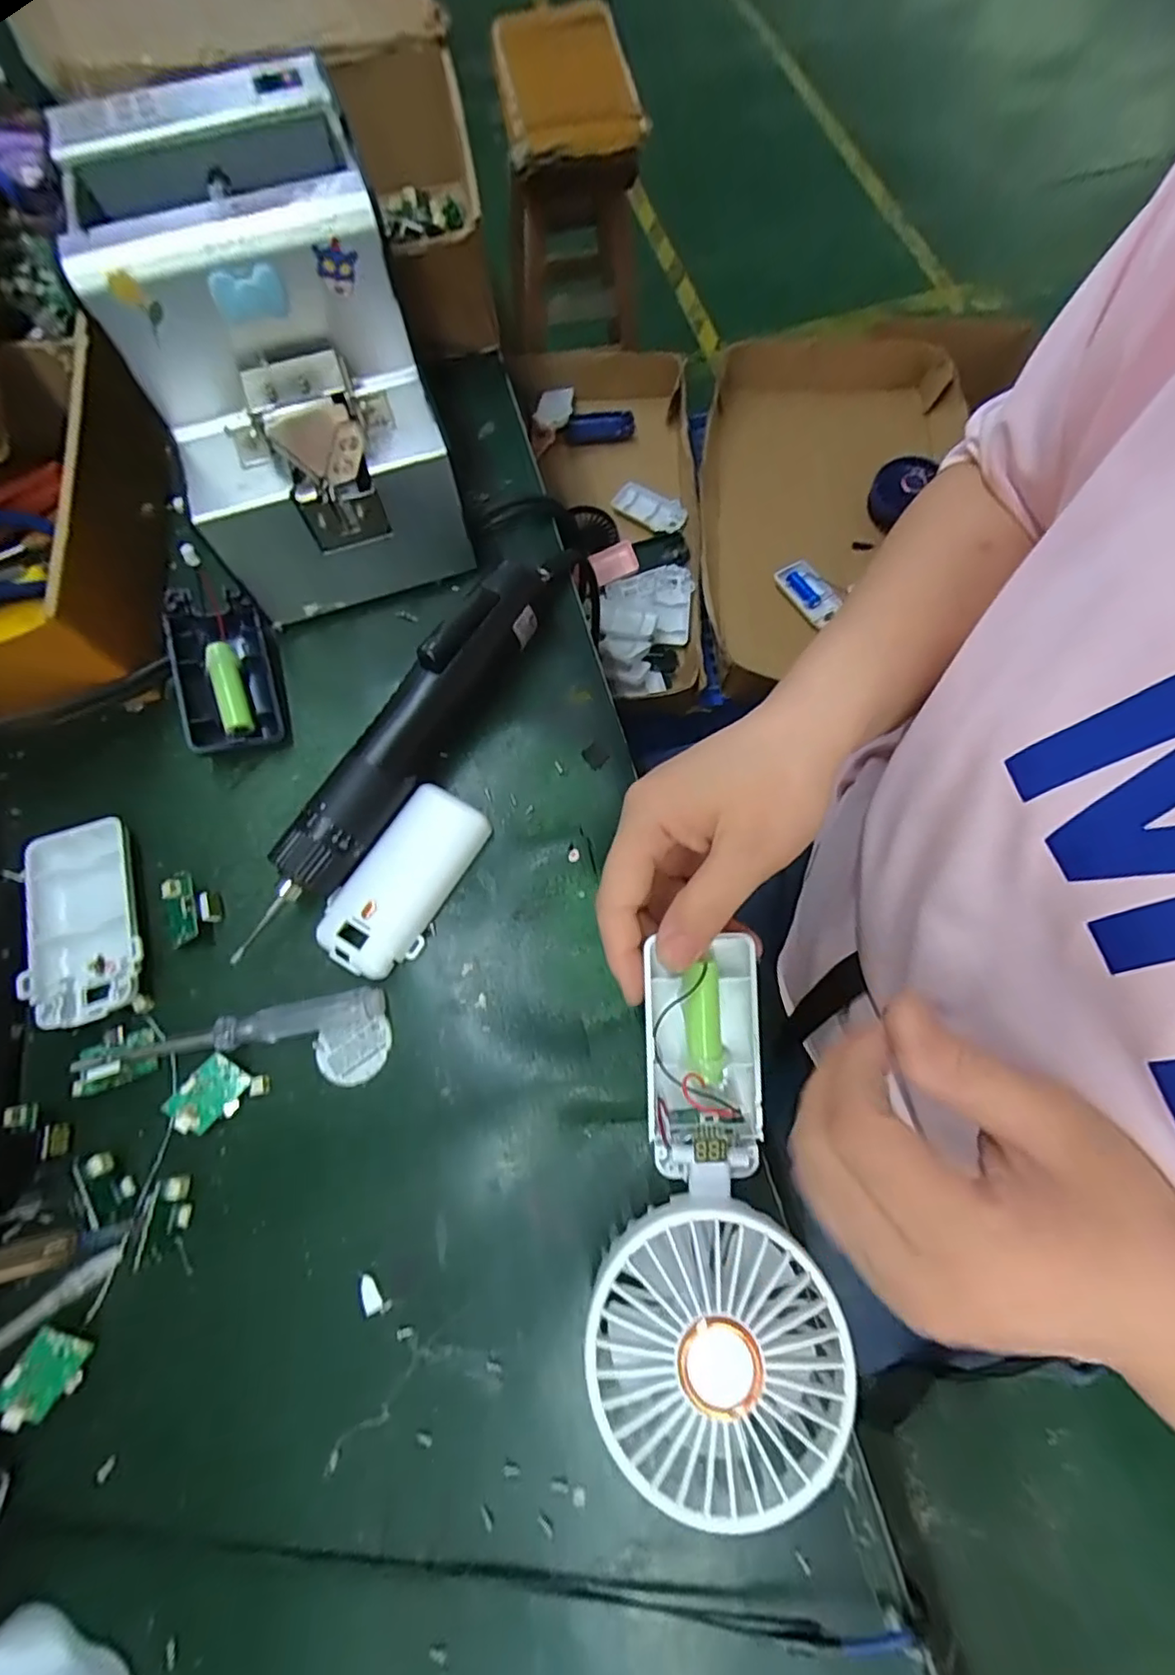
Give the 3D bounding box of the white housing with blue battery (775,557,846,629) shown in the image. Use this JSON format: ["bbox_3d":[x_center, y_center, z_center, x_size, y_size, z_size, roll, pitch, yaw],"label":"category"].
[{"bbox_3d":[0.263,-0.294,0.728,0.044,0.023,0.078,-30,72,-7],"label":"white housing with blue battery"}]

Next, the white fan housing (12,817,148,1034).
[{"bbox_3d":[-0.239,0.040,0.290,0.051,0.017,0.096,-24,73,-6],"label":"white fan housing"}]

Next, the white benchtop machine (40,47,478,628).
[{"bbox_3d":[-0.149,-0.233,0.312,0.120,0.151,0.164,-18,72,-4],"label":"white benchtop machine"}]

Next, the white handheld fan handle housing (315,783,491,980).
[{"bbox_3d":[-0.088,0.020,0.293,0.044,0.016,0.093,33,76,12],"label":"white handheld fan handle housing"}]

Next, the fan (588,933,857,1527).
[{"bbox_3d":[0.045,0.131,0.225,0.079,0.028,0.173,1,66,2],"label":"fan"}]

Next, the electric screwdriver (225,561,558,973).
[{"bbox_3d":[-0.090,-0.048,0.301,0.031,0.044,0.229,30,75,11],"label":"electric screwdriver"}]

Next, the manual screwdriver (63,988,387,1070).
[{"bbox_3d":[-0.159,0.088,0.274,0.133,0.010,0.015,-12,72,-2],"label":"manual screwdriver"}]

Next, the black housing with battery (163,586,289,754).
[{"bbox_3d":[-0.190,-0.087,0.324,0.045,0.032,0.088,-16,72,-3],"label":"black housing with battery"}]

